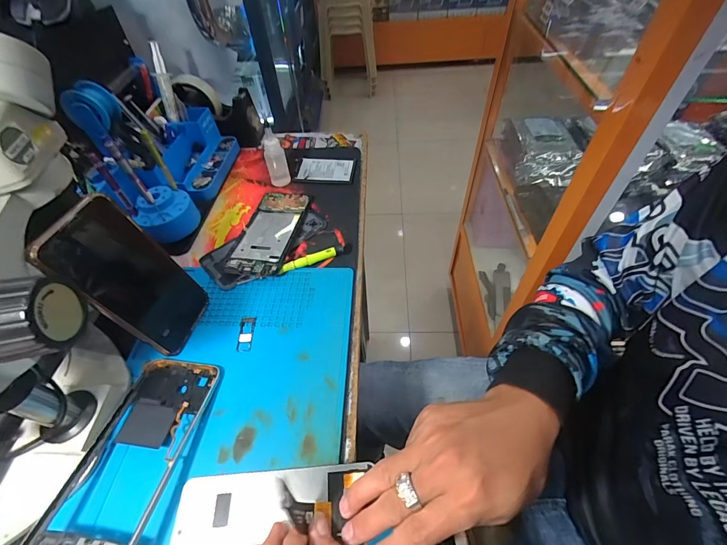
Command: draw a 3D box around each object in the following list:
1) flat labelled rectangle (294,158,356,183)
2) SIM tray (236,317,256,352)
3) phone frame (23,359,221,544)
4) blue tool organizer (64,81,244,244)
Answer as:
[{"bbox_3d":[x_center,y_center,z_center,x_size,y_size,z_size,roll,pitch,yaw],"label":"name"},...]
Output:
[{"bbox_3d":[-0.062,-0.168,0.559,0.096,0.009,0.059,1,51,4],"label":"flat labelled rectangle"},{"bbox_3d":[-0.127,0.065,0.372,0.016,0.004,0.042,-3,51,0],"label":"SIM tray"},{"bbox_3d":[-0.191,0.150,0.293,0.077,0.008,0.166,7,42,6],"label":"phone frame"},{"bbox_3d":[-0.292,-0.177,0.487,0.135,0.151,0.242,4,51,6],"label":"blue tool organizer"}]

